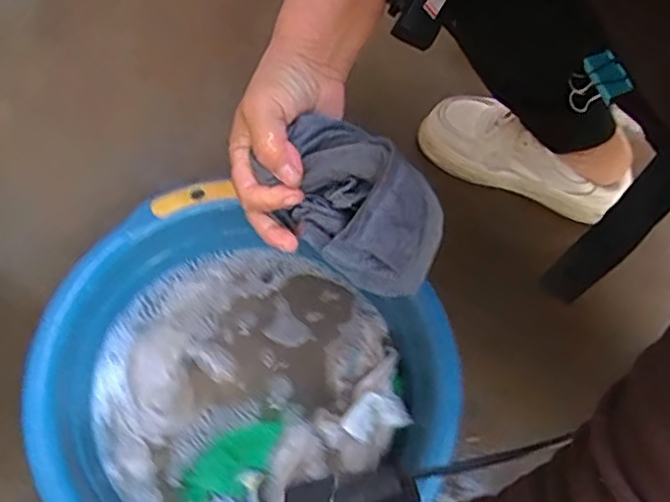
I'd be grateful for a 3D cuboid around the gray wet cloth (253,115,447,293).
[{"bbox_3d":[0.012,-0.027,0.383,0.109,0.073,0.068,36,66,14],"label":"gray wet cloth"}]

